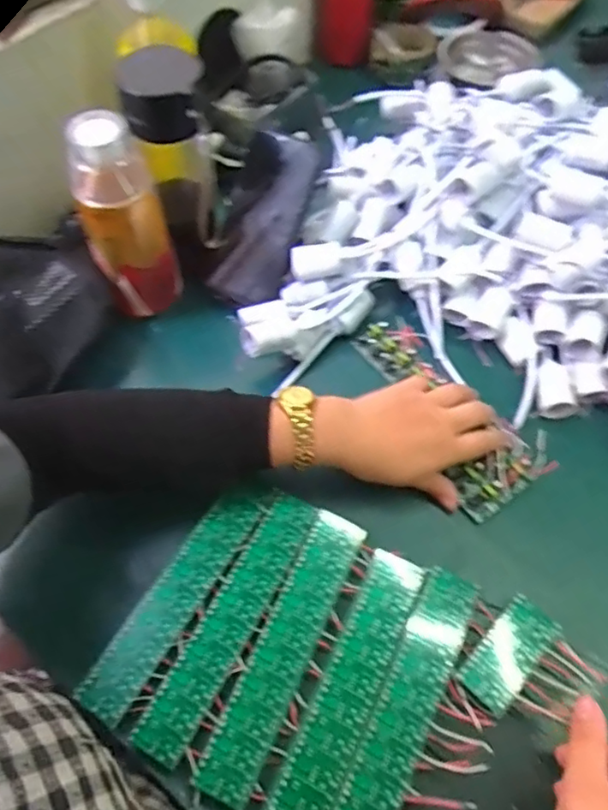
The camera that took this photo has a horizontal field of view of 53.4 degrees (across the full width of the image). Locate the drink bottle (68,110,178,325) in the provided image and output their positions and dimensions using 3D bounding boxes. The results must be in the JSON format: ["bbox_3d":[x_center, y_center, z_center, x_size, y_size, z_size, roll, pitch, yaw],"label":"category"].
[{"bbox_3d":[-0.157,-0.152,0.538,0.069,0.190,0.065,-17,59,-11],"label":"drink bottle"}]

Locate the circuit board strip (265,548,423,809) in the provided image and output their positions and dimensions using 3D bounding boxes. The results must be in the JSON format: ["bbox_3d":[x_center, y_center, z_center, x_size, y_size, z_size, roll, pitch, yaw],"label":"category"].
[{"bbox_3d":[0.031,0.195,0.416,0.040,0.013,0.203,23,61,13],"label":"circuit board strip"}]

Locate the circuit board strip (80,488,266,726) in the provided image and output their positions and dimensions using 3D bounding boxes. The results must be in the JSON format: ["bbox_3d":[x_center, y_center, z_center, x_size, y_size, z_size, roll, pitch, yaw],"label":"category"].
[{"bbox_3d":[-0.094,0.139,0.450,0.037,0.008,0.185,28,62,16],"label":"circuit board strip"}]

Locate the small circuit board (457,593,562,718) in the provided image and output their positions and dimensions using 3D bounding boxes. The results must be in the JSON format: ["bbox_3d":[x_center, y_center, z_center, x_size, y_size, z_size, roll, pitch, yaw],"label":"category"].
[{"bbox_3d":[0.148,0.177,0.433,0.037,0.007,0.081,41,66,21],"label":"small circuit board"}]

